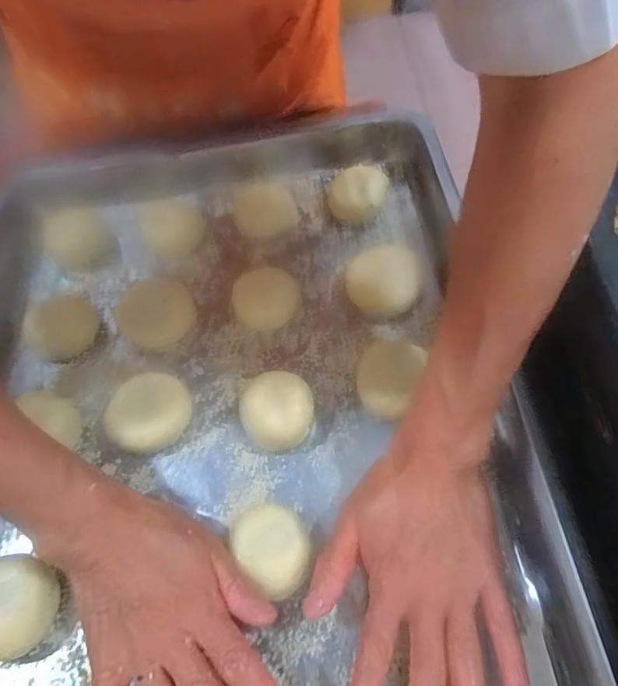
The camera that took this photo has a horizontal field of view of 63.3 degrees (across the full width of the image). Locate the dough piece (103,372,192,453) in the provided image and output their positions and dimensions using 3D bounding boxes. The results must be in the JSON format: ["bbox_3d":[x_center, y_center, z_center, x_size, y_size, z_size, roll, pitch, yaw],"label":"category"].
[{"bbox_3d":[-0.113,0.050,0.357,0.048,0.024,0.056,22,65,17],"label":"dough piece"}]

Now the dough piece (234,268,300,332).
[{"bbox_3d":[-0.034,-0.031,0.392,0.049,0.032,0.041,-2,61,4],"label":"dough piece"}]

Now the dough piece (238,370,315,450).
[{"bbox_3d":[-0.022,0.049,0.352,0.049,0.026,0.053,-2,61,4],"label":"dough piece"}]

